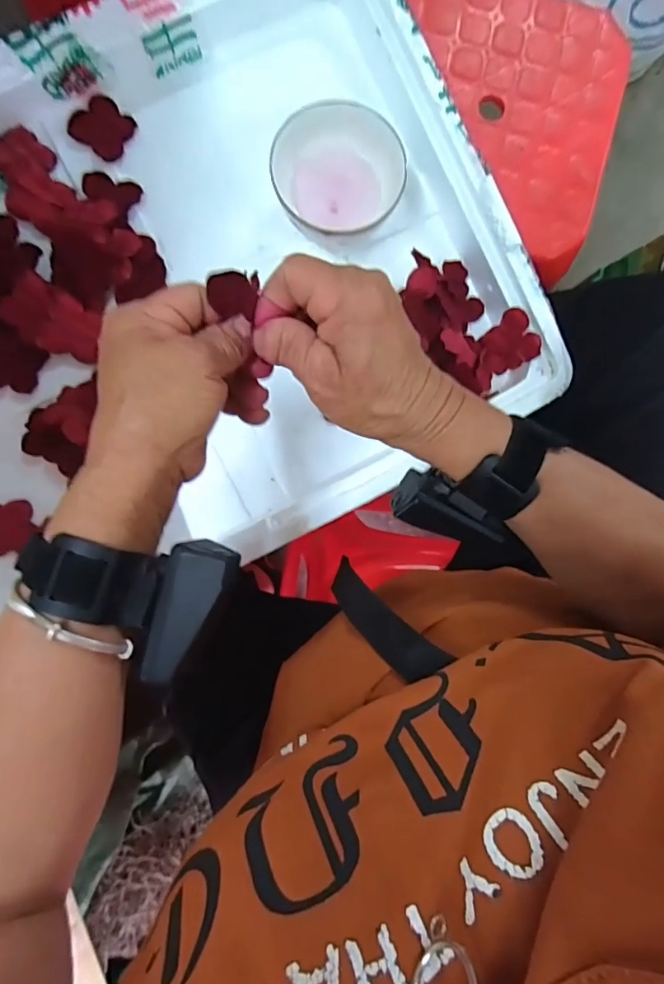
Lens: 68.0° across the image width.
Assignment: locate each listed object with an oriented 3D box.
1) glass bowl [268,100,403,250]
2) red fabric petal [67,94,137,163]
[{"bbox_3d":[0.008,-0.276,0.435,0.108,0.043,0.106,0,90,-3],"label":"glass bowl"},{"bbox_3d":[-0.204,-0.326,0.440,0.049,0.004,0.045,36,86,-7],"label":"red fabric petal"}]

